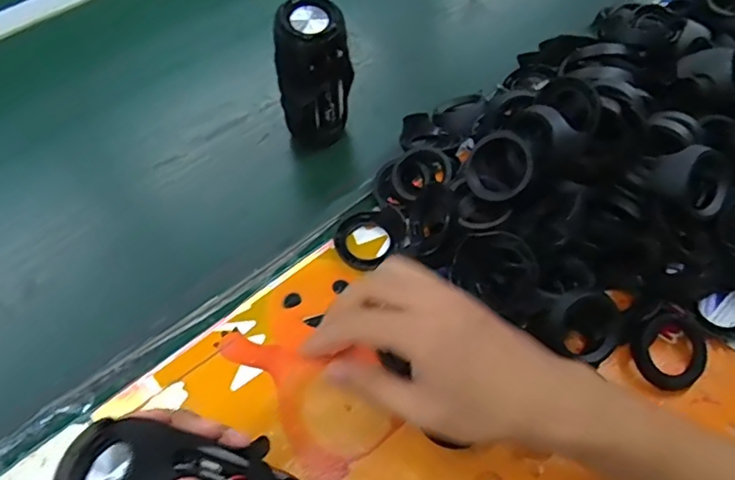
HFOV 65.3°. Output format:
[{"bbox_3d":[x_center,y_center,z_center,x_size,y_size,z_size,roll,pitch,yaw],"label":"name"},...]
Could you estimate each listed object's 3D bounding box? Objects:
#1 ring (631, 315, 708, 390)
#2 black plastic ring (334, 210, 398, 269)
[{"bbox_3d":[0.240,0.089,0.454,0.062,0.012,0.055,9,80,-6],"label":"ring"},{"bbox_3d":[-0.001,-0.002,0.526,0.058,0.009,0.053,0,58,1],"label":"black plastic ring"}]

